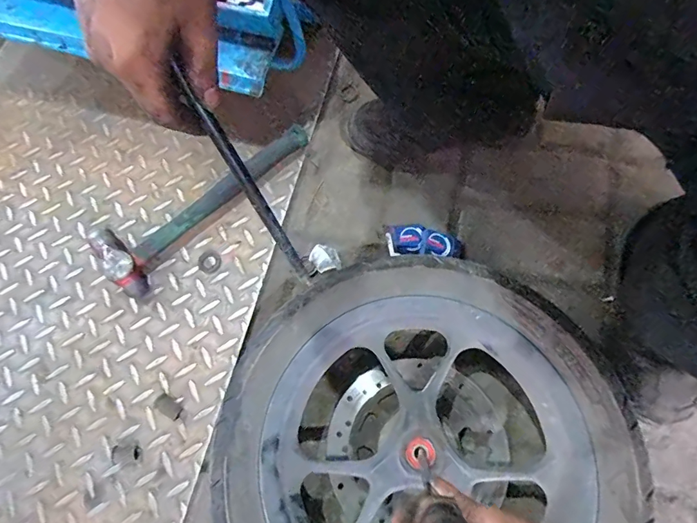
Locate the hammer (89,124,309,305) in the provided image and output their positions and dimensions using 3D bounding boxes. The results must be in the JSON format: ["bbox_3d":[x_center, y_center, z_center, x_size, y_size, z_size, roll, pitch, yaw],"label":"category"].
[{"bbox_3d":[-0.211,-0.102,0.631,0.104,0.033,0.348,43,76,16],"label":"hammer"}]

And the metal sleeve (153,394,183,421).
[{"bbox_3d":[-0.224,0.181,0.529,0.032,0.021,0.017,33,73,13],"label":"metal sleeve"}]

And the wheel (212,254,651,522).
[{"bbox_3d":[0.060,0.196,0.471,0.396,0.126,0.367,0,69,1],"label":"wheel"}]

